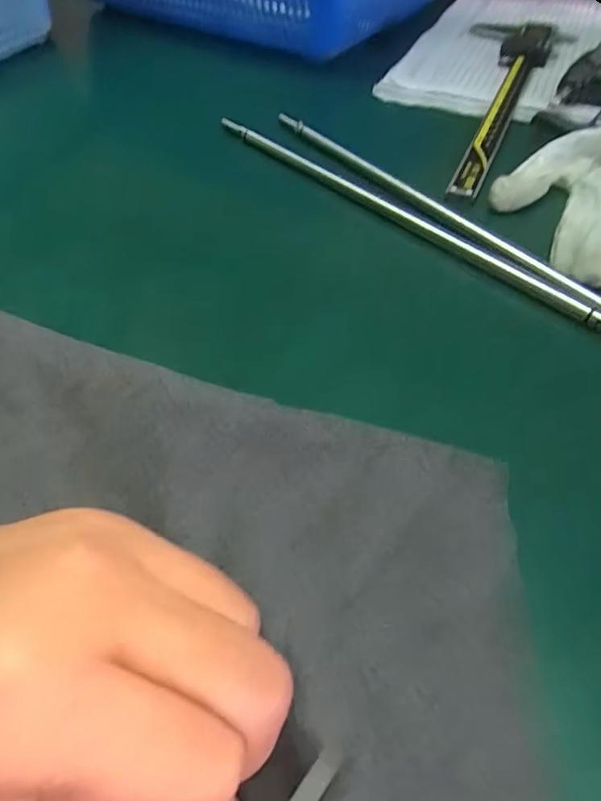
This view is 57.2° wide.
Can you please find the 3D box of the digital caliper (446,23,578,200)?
[{"bbox_3d":[0.123,-0.213,0.378,0.075,0.017,0.257,24,54,17],"label":"digital caliper"}]

